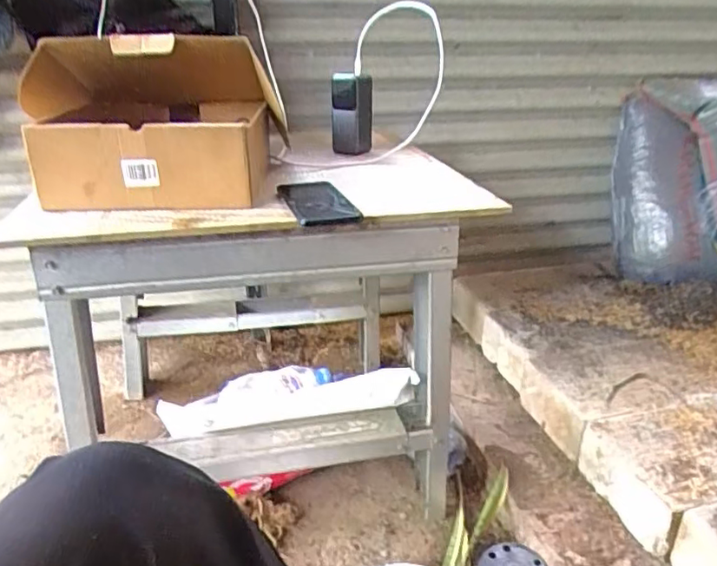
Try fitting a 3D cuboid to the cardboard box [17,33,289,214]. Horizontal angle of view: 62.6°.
[{"bbox_3d":[-0.273,-0.211,0.752,0.325,0.187,0.236,-3,25,-9],"label":"cardboard box"}]

